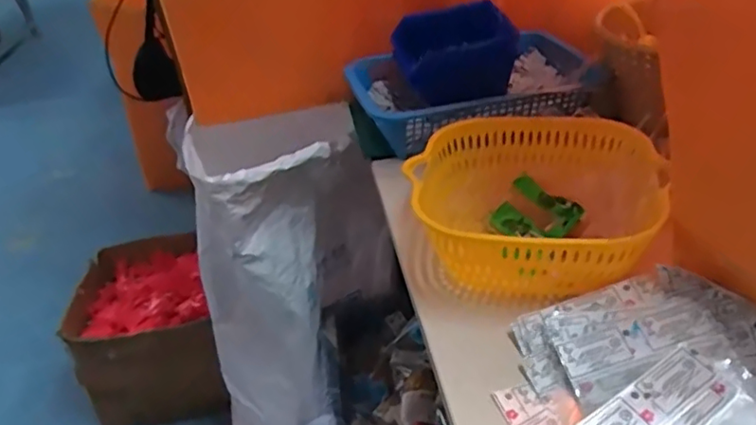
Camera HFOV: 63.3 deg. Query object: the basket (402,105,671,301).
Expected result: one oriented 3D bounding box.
[{"bbox_3d":[0.131,-0.005,0.529,0.189,0.085,0.188,1,34,11],"label":"basket"}]

